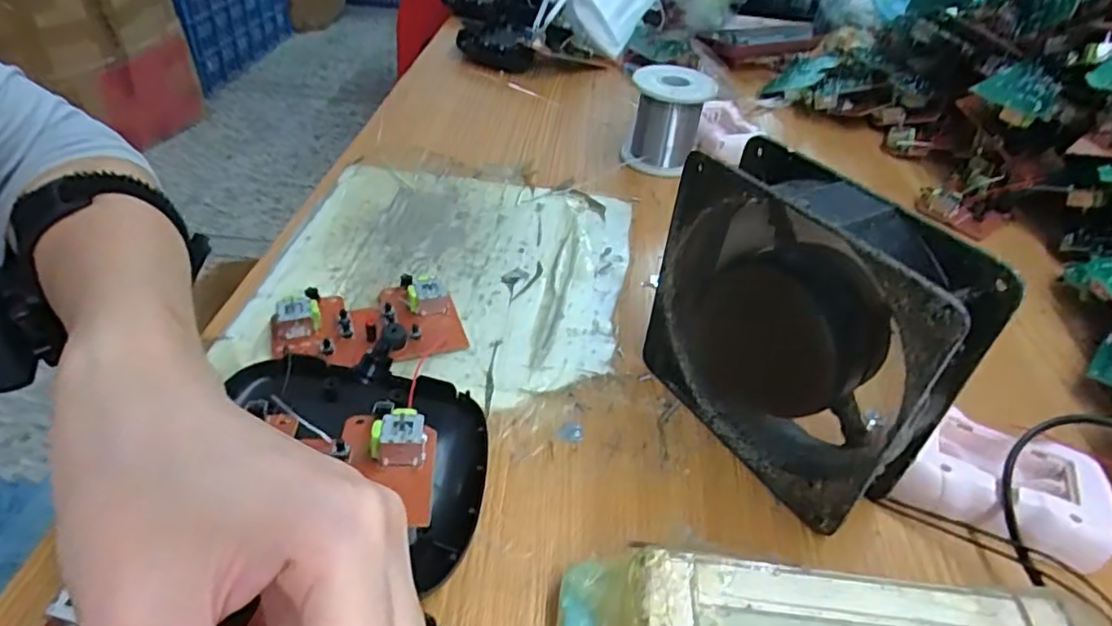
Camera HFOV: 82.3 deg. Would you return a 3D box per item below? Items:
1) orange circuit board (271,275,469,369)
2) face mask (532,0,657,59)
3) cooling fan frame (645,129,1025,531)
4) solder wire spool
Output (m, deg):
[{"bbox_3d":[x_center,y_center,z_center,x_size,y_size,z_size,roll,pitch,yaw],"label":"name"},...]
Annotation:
[{"bbox_3d":[-0.094,0.004,0.320,0.088,0.017,0.062,-13,44,-21],"label":"orange circuit board"},{"bbox_3d":[0.043,-0.313,0.658,0.118,0.066,0.128,12,41,7],"label":"face mask"},{"bbox_3d":[0.097,0.006,0.262,0.040,0.122,0.122,-20,47,-27],"label":"cooling fan frame"},{"bbox_3d":[0.085,-0.148,0.485,0.061,0.065,0.060,12,41,7],"label":"solder wire spool"}]

